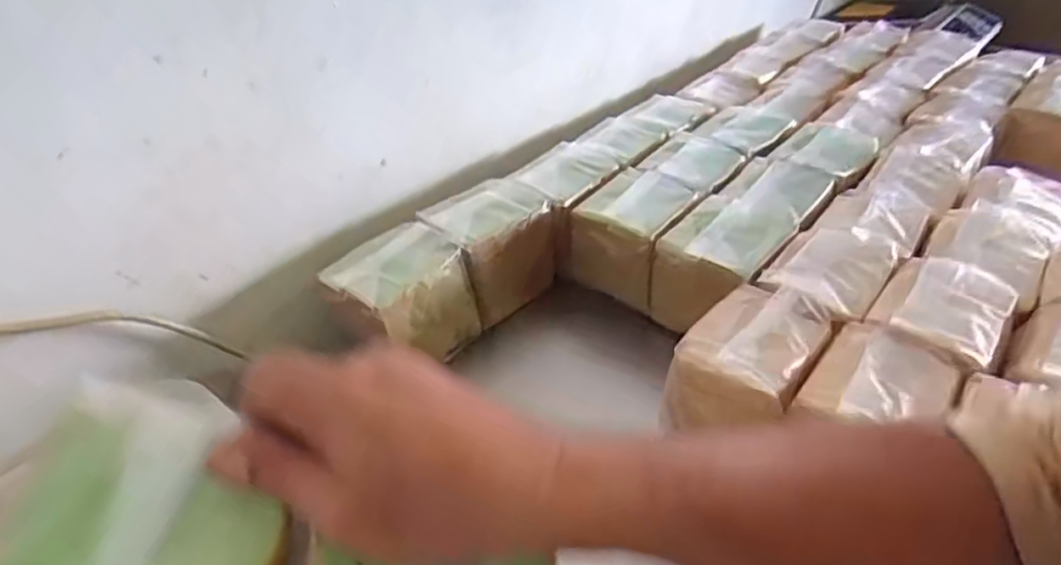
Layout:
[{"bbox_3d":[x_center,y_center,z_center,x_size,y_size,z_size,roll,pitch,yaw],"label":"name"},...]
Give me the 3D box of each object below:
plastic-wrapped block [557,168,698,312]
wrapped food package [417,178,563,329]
[{"bbox_3d":[0.120,-0.060,0.832,0.117,0.102,0.138,20,42,26],"label":"plastic-wrapped block"},{"bbox_3d":[-0.048,-0.038,0.823,0.138,0.131,0.118,-25,42,-28],"label":"wrapped food package"}]

